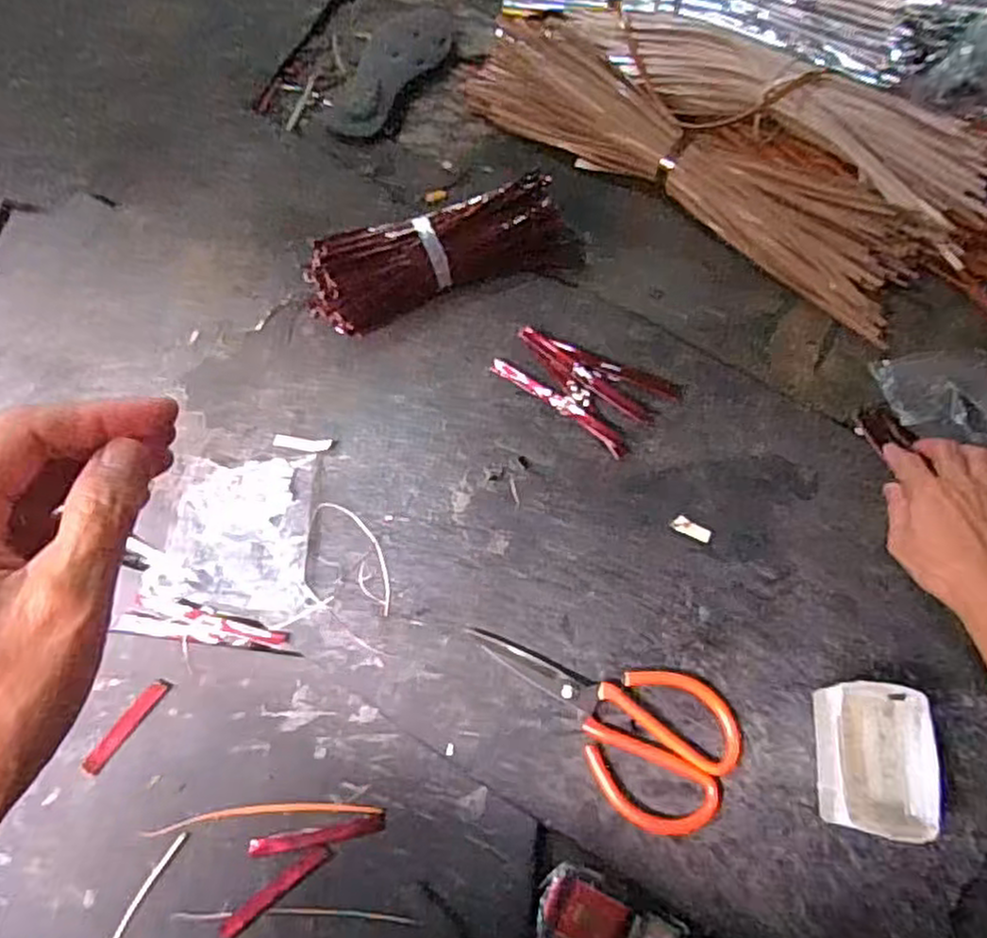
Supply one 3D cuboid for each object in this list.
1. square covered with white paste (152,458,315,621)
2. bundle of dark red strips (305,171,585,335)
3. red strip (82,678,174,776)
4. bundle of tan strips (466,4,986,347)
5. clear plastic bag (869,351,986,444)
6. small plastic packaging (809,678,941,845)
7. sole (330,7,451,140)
[{"bbox_3d":[-0.219,0.054,0.625,0.116,0.035,0.144,0,70,1],"label":"square covered with white paste"},{"bbox_3d":[-0.053,-0.208,0.712,0.267,0.056,0.086,-21,70,-5],"label":"bundle of dark red strips"},{"bbox_3d":[-0.292,0.204,0.577,0.017,0.004,0.082,33,66,9],"label":"red strip"},{"bbox_3d":[0.273,-0.365,0.782,0.616,0.087,0.235,37,70,12],"label":"bundle of tan strips"},{"bbox_3d":[0.460,-0.062,0.690,0.184,0.065,0.112,2,67,-3],"label":"clear plastic bag"},{"bbox_3d":[0.281,0.212,0.531,0.065,0.062,0.101,4,70,3],"label":"small plastic packaging"},{"bbox_3d":[-0.127,-0.486,0.876,0.088,0.014,0.228,28,71,8],"label":"sole"}]

